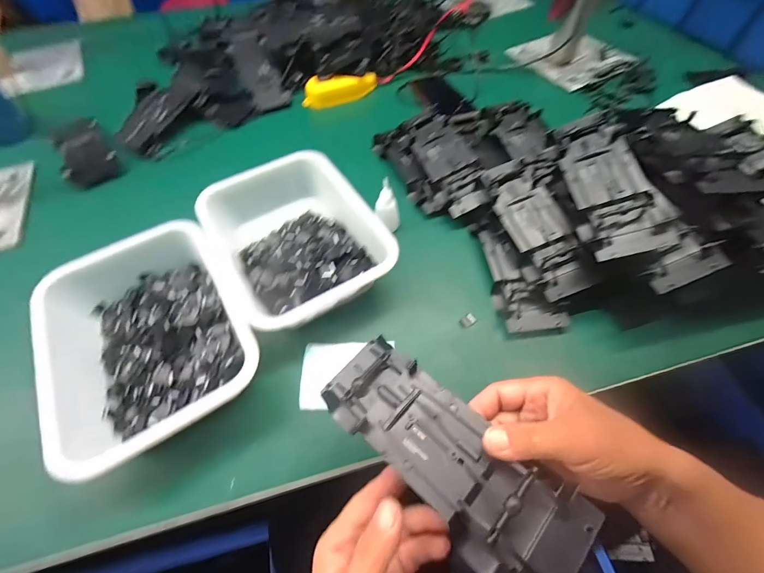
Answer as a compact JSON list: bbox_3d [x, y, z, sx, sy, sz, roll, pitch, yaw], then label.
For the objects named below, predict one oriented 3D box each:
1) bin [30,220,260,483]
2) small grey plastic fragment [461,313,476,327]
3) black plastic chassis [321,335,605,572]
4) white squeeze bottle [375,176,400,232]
[{"bbox_3d":[-0.252,0.047,0.379,0.186,0.064,0.250,-30,61,-16],"label":"bin"},{"bbox_3d":[0.103,0.040,0.407,0.016,0.005,0.014,-27,61,-14],"label":"small grey plastic fragment"},{"bbox_3d":[0.041,0.113,0.240,0.191,0.028,0.071,36,66,30],"label":"black plastic chassis"},{"bbox_3d":[0.006,-0.110,0.457,0.026,0.076,0.022,-21,39,-11],"label":"white squeeze bottle"}]

